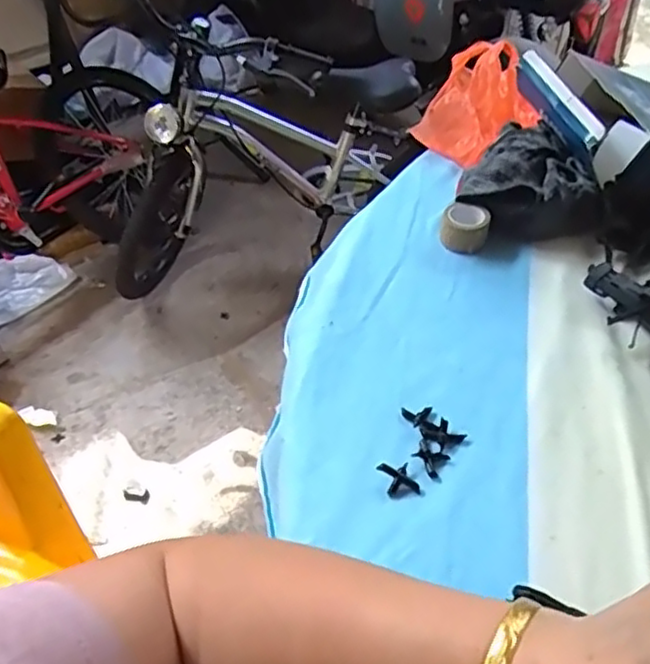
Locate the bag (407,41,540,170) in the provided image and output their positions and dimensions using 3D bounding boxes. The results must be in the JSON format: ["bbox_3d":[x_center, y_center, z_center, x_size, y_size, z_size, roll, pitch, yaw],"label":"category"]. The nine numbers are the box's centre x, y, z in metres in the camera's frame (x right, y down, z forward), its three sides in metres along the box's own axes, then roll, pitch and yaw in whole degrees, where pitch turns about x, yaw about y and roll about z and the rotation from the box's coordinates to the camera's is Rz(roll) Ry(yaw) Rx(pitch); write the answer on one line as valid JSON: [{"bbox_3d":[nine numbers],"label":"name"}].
[{"bbox_3d":[0.154,-0.224,0.647,0.104,0.054,0.152,20,50,20],"label":"bag"}]

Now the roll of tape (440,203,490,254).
[{"bbox_3d":[0.112,-0.084,0.534,0.036,0.025,0.035,-1,46,1],"label":"roll of tape"}]

